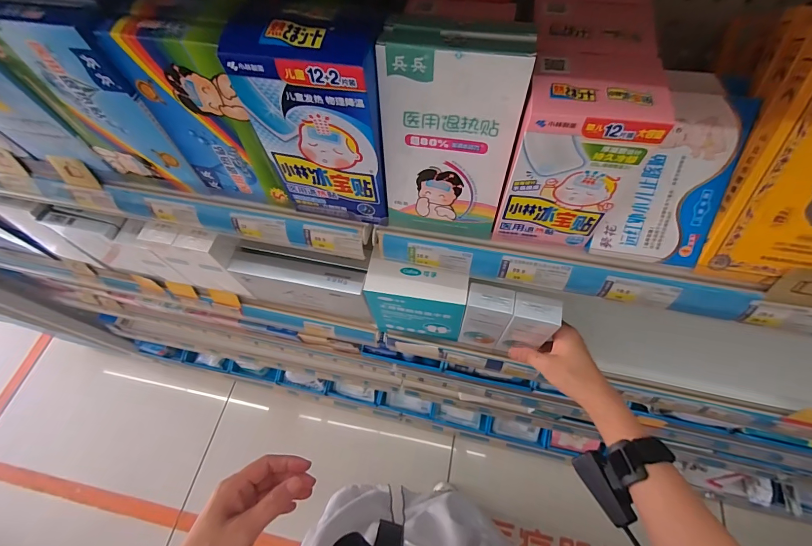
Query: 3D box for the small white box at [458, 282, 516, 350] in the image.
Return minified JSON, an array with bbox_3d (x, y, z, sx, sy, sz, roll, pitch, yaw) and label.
[{"bbox_3d":[0.100,0.060,0.464,0.052,0.128,0.036,12,64,9],"label":"small white box"}]

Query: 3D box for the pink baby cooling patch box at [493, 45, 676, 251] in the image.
[{"bbox_3d":[0.130,-0.092,0.297,0.085,0.137,0.072,10,64,8],"label":"pink baby cooling patch box"}]

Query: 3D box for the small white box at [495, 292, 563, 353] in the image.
[{"bbox_3d":[0.147,0.067,0.445,0.050,0.112,0.031,8,60,6],"label":"small white box"}]

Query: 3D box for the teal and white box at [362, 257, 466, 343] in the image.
[{"bbox_3d":[0.015,0.041,0.479,0.119,0.132,0.044,10,64,8],"label":"teal and white box"}]

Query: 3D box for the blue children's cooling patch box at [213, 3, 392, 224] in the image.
[{"bbox_3d":[-0.066,-0.119,0.307,0.103,0.168,0.050,11,64,8],"label":"blue children's cooling patch box"}]

